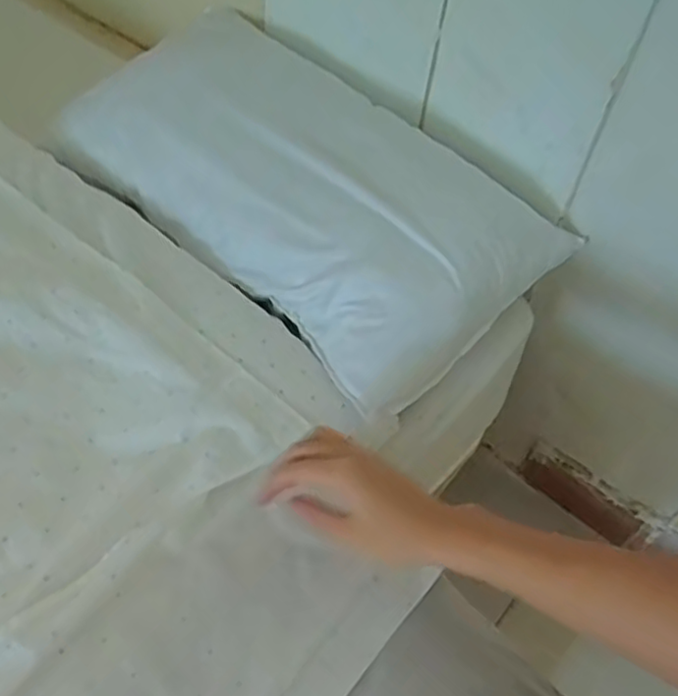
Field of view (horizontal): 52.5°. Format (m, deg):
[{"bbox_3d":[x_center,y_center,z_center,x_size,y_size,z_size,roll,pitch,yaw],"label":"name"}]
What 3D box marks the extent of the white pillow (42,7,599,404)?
[{"bbox_3d":[-0.027,-0.217,0.861,0.555,0.114,0.389,37,57,21],"label":"white pillow"}]

